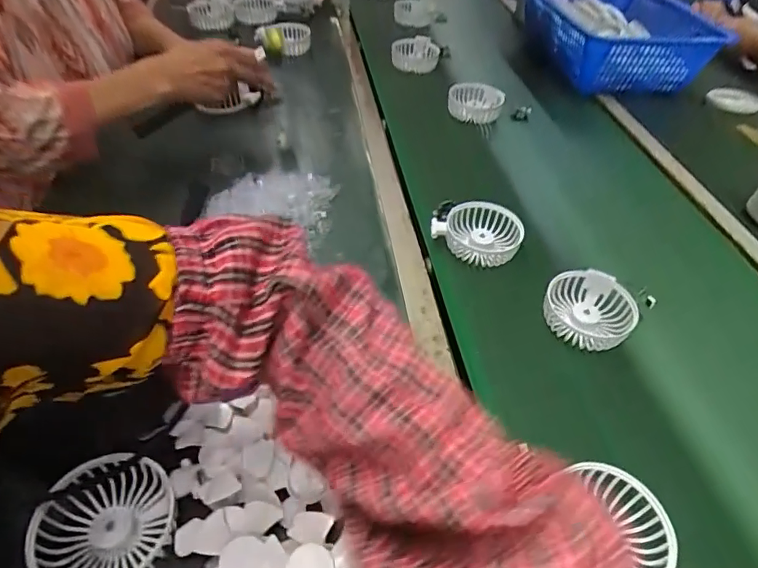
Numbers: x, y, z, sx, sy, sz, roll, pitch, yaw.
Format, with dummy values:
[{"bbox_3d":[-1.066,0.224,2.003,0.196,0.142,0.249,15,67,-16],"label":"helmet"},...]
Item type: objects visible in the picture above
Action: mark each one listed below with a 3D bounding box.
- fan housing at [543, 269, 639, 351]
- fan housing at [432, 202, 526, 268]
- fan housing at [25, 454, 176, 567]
[{"bbox_3d":[0.222,0.027,0.520,0.085,0.035,0.089,3,46,-3],"label":"fan housing"},{"bbox_3d":[0.122,-0.064,0.603,0.103,0.042,0.082,20,48,14],"label":"fan housing"},{"bbox_3d":[-0.190,0.166,0.342,0.080,0.033,0.086,3,46,-3],"label":"fan housing"}]

